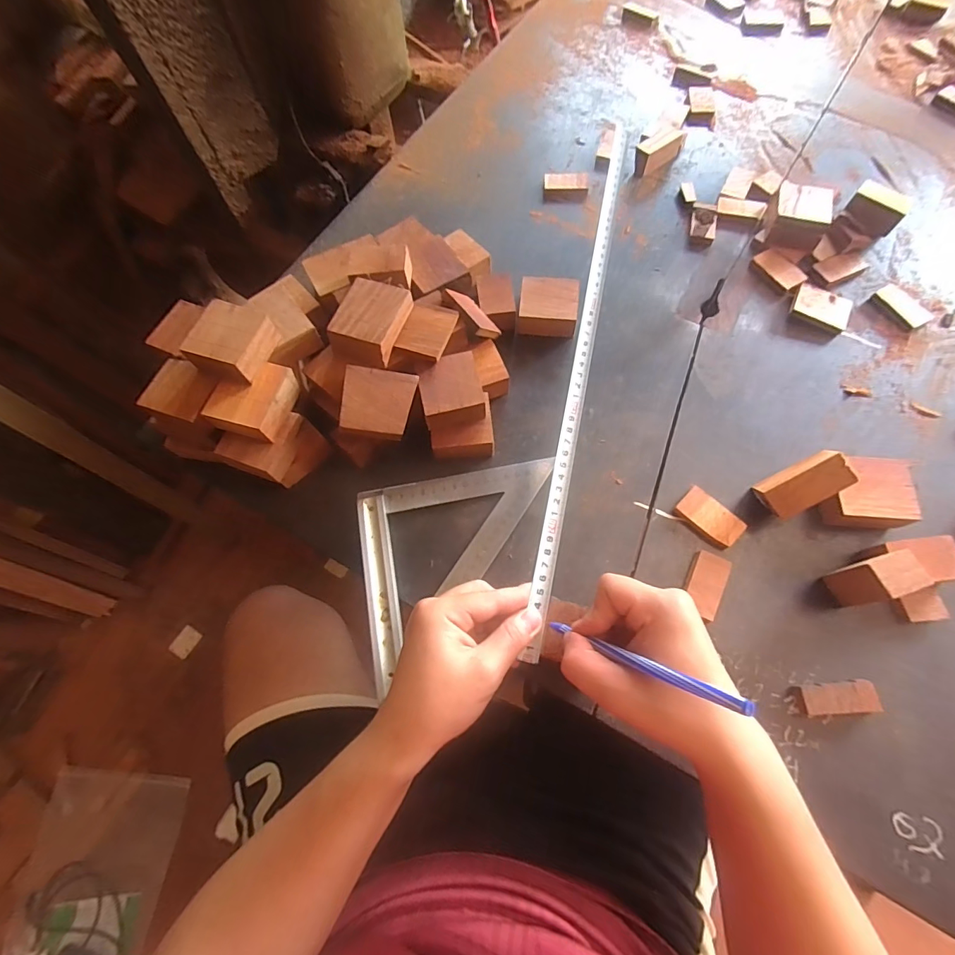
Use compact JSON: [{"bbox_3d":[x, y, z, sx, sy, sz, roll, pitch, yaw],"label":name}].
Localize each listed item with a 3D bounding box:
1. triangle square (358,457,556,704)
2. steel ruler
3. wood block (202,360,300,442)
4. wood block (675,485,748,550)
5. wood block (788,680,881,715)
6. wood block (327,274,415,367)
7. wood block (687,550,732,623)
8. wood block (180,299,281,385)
[{"bbox_3d":[-0.007,0.071,0.399,0.179,0.015,0.163,-12,68,-3],"label":"triangle square"},{"bbox_3d":[0.088,-0.098,0.383,0.016,0.006,0.479,15,76,-10],"label":"steel ruler"},{"bbox_3d":[-0.192,-0.068,0.394,0.054,0.025,0.063,18,71,10],"label":"wood block"},{"bbox_3d":[0.206,0.036,0.406,0.054,0.012,0.033,41,74,16],"label":"wood block"},{"bbox_3d":[0.271,0.167,0.346,0.059,0.012,0.022,-5,68,0],"label":"wood block"},{"bbox_3d":[-0.098,-0.142,0.420,0.055,0.025,0.074,17,71,9],"label":"wood block"},{"bbox_3d":[0.192,0.091,0.386,0.029,0.010,0.054,23,70,11],"label":"wood block"},{"bbox_3d":[-0.206,-0.114,0.385,0.054,0.026,0.059,14,70,8],"label":"wood block"}]

